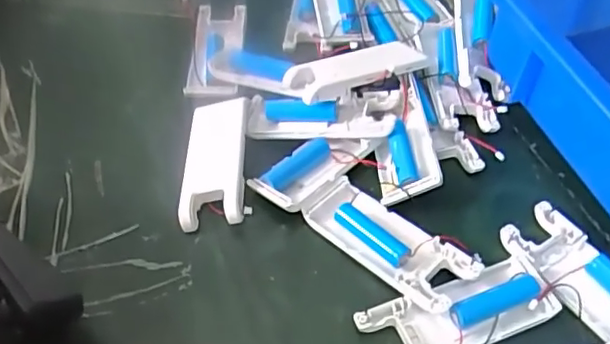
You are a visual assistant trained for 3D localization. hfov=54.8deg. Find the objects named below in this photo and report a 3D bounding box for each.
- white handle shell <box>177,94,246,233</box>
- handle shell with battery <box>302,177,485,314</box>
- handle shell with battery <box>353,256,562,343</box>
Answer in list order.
[{"bbox_3d":[-0.058,-0.006,0.385,0.038,0.023,0.094,-2,50,1],"label":"white handle shell"},{"bbox_3d":[0.047,0.041,0.344,0.102,0.018,0.041,33,59,26],"label":"handle shell with battery"},{"bbox_3d":[0.082,0.076,0.316,0.102,0.014,0.040,-18,52,-13],"label":"handle shell with battery"}]

